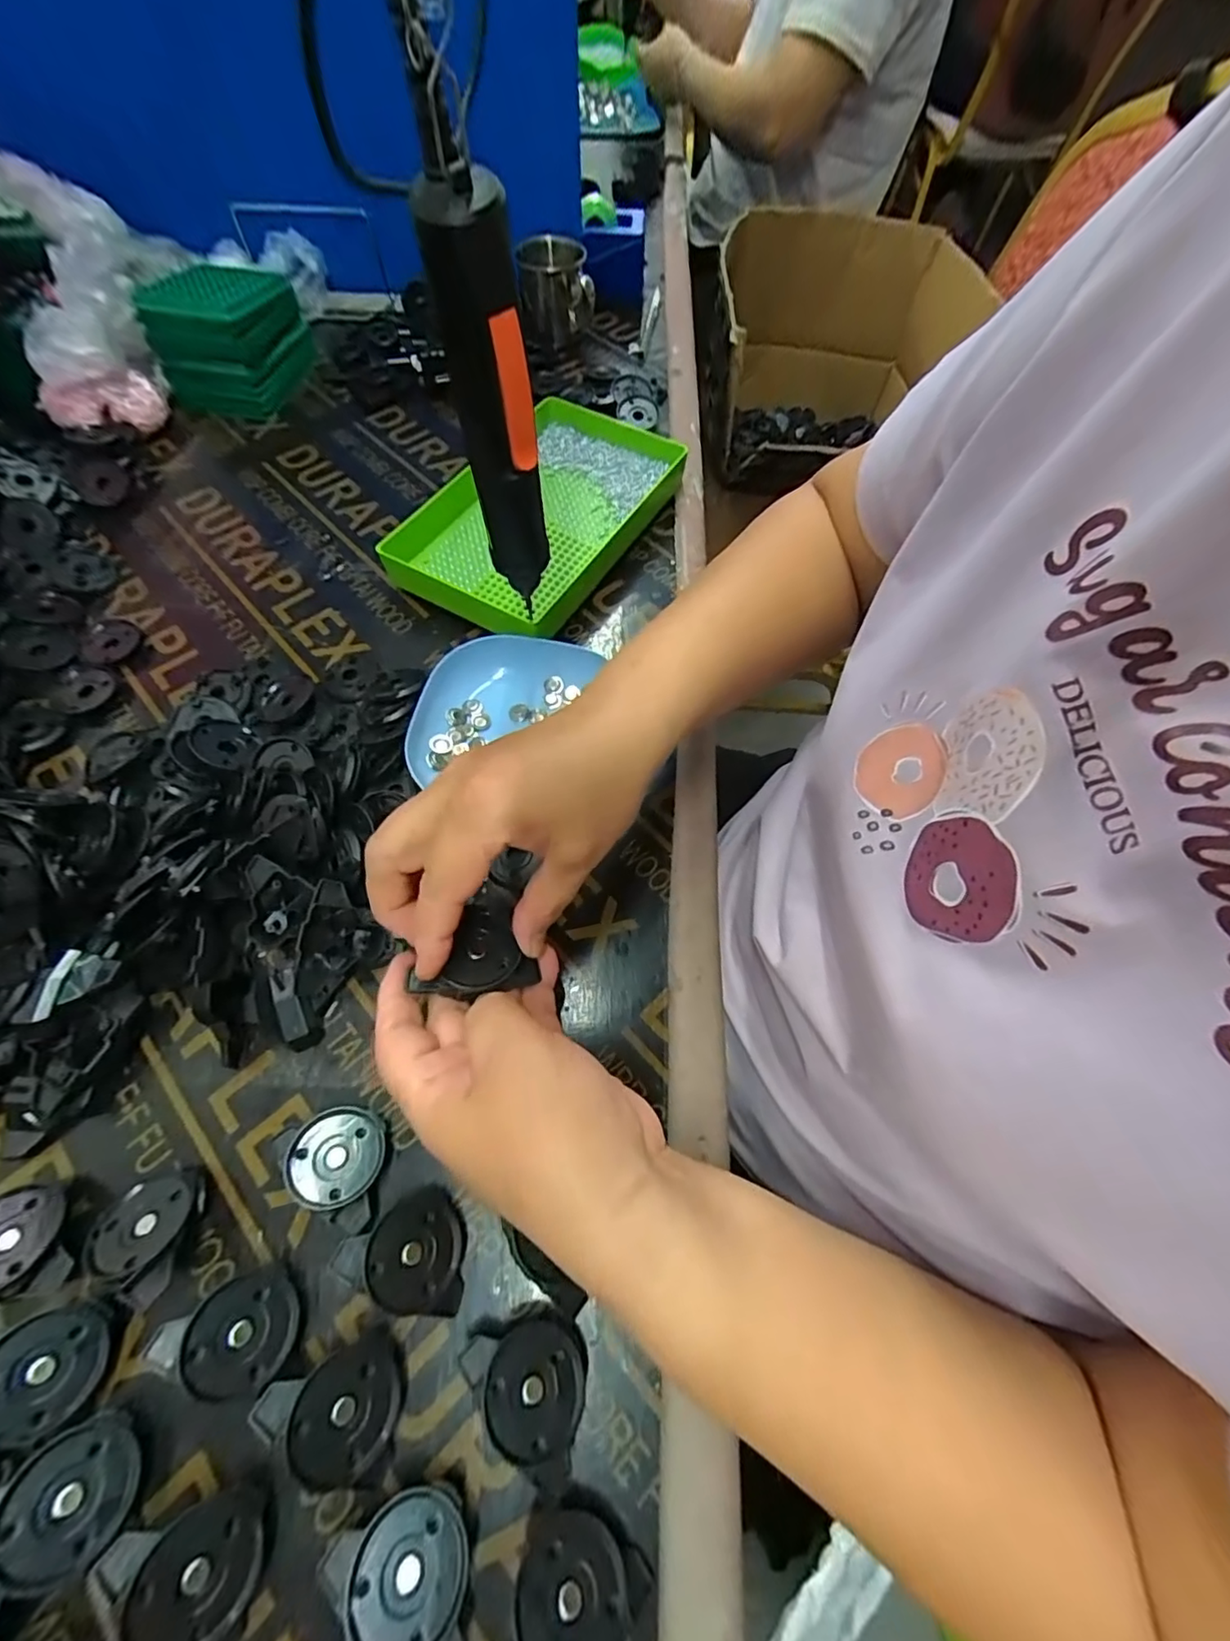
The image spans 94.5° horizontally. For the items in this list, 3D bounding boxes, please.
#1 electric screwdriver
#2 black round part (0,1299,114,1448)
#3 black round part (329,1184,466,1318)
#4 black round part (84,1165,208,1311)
[{"bbox_3d":[-0.054,-0.180,0.262,0.034,0.193,0.047,-7,64,-6],"label":"electric screwdriver"},{"bbox_3d":[-0.242,0.231,0.236,0.048,0.008,0.041,-1,66,-32],"label":"black round part"},{"bbox_3d":[-0.092,0.199,0.263,0.055,0.012,0.046,32,40,5],"label":"black round part"},{"bbox_3d":[-0.216,0.190,0.260,0.041,0.018,0.049,1,36,-6],"label":"black round part"}]

